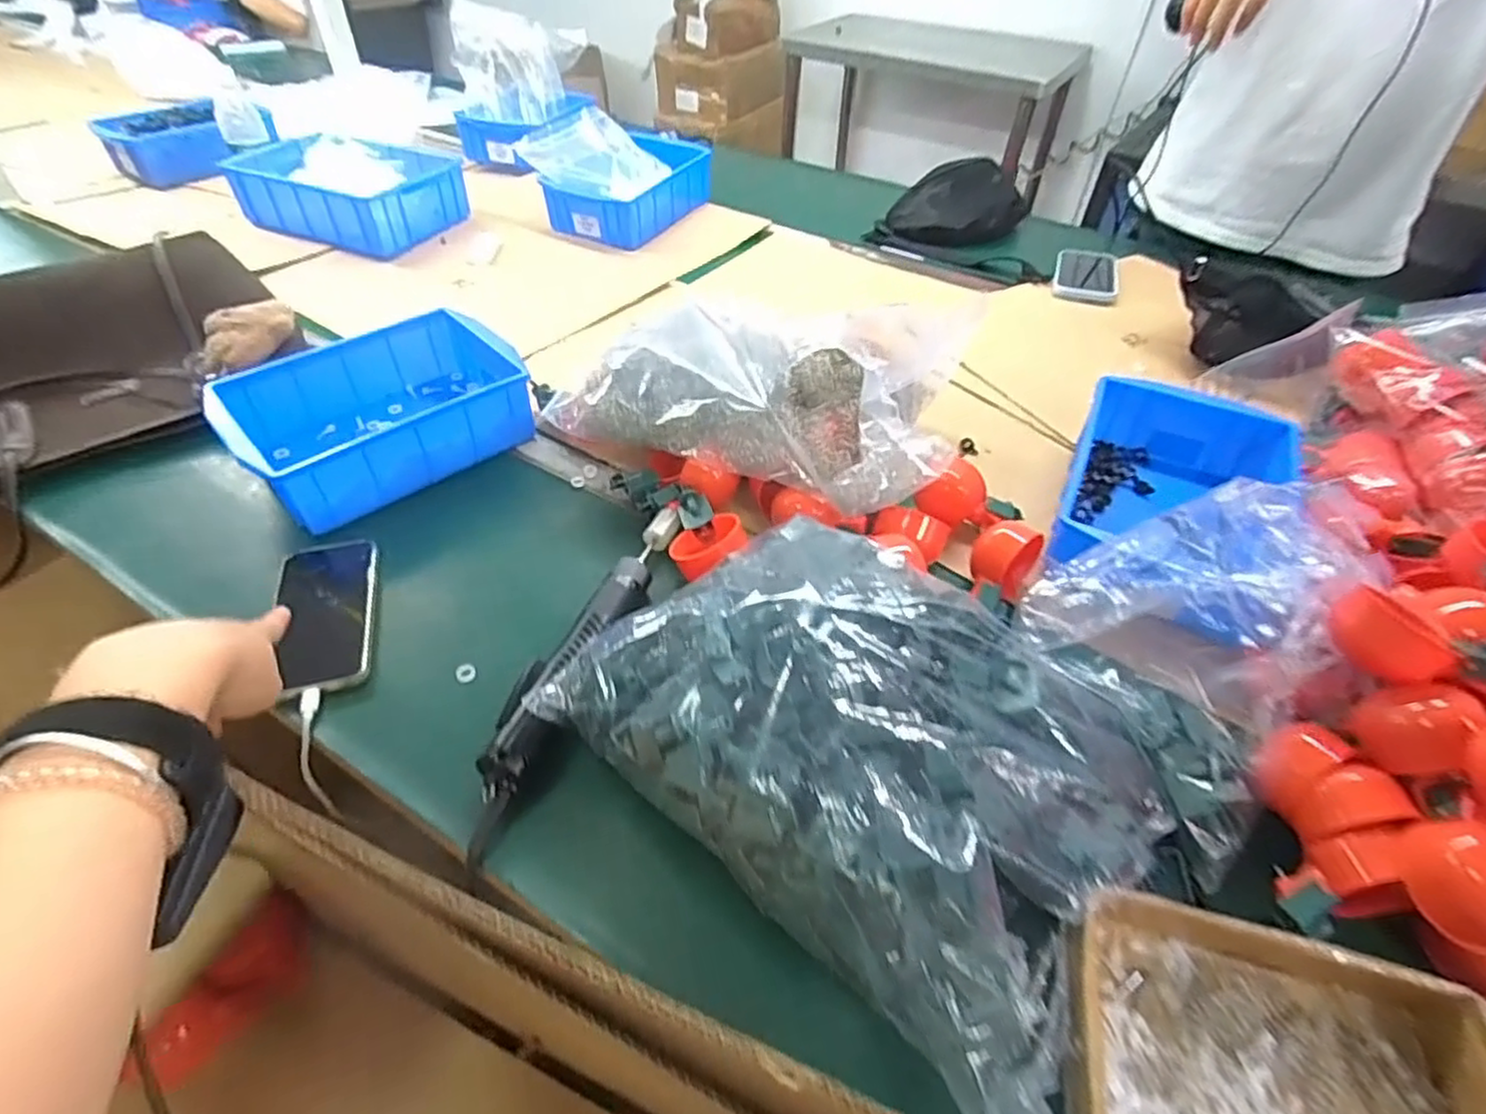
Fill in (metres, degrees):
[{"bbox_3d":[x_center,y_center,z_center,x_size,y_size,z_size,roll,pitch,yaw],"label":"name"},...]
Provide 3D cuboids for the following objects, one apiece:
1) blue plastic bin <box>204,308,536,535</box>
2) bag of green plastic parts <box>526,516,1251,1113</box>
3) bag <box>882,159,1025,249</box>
[{"bbox_3d":[-0.352,-0.140,0.677,0.251,0.073,0.179,-33,56,-29],"label":"blue plastic bin"},{"bbox_3d":[0.107,0.101,0.449,0.369,0.105,0.305,36,55,27],"label":"bag of green plastic parts"},{"bbox_3d":[0.355,-0.573,1.129,0.154,0.080,0.238,30,52,23],"label":"bag"}]

